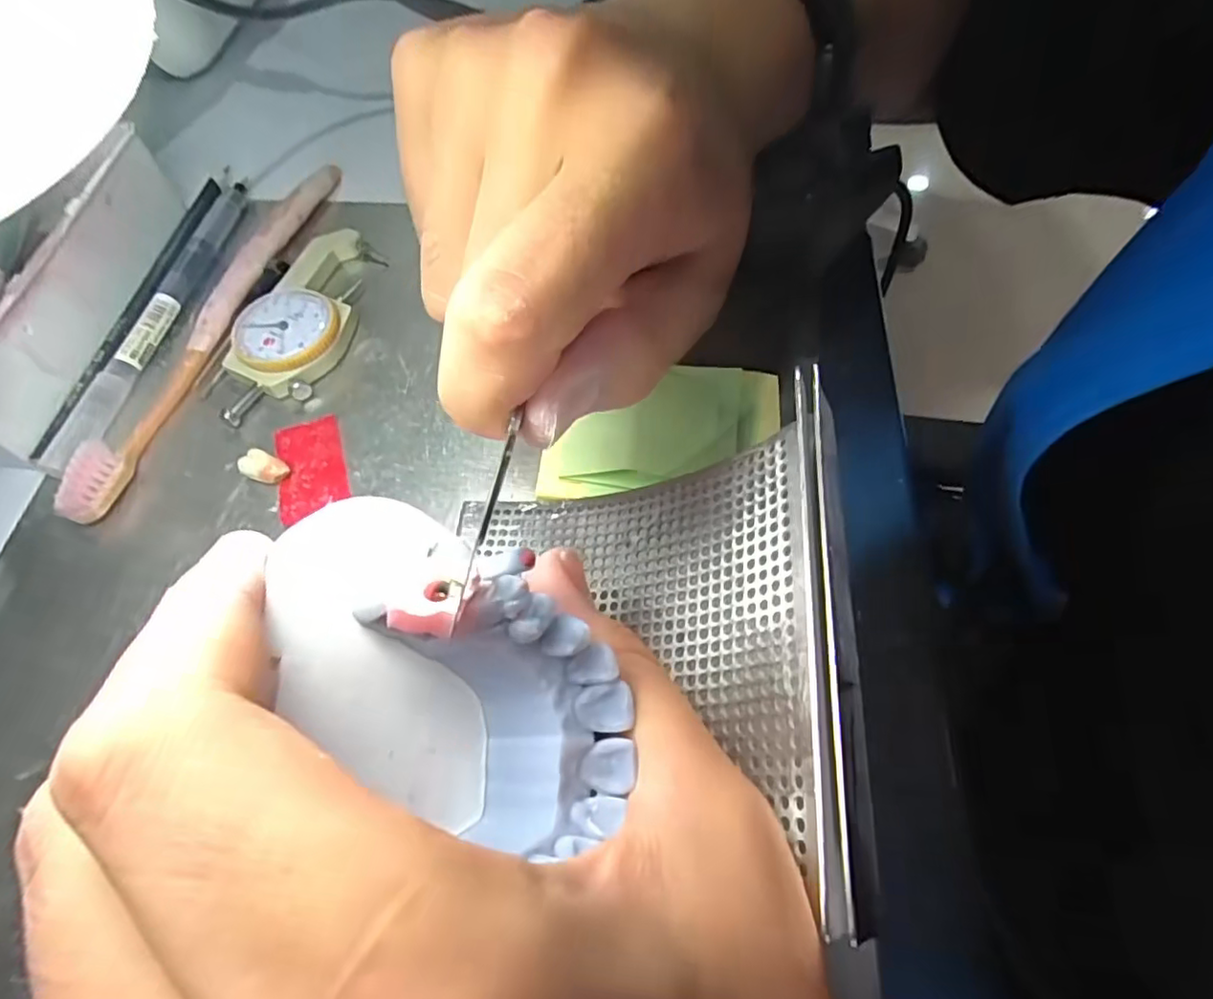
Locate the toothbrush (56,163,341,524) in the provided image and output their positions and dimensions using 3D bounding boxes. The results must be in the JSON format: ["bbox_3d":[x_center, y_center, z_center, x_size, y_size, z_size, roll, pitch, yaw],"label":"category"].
[{"bbox_3d":[-0.147,-0.073,0.239,0.012,0.012,0.180,13,63,9],"label":"toothbrush"}]

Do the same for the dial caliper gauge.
[{"bbox_3d":[-0.115,-0.070,0.238,0.040,0.010,0.091,2,62,3],"label":"dial caliper gauge"}]

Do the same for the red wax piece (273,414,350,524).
[{"bbox_3d":[-0.100,-0.012,0.211,0.022,0.004,0.037,-17,63,-7],"label":"red wax piece"}]

